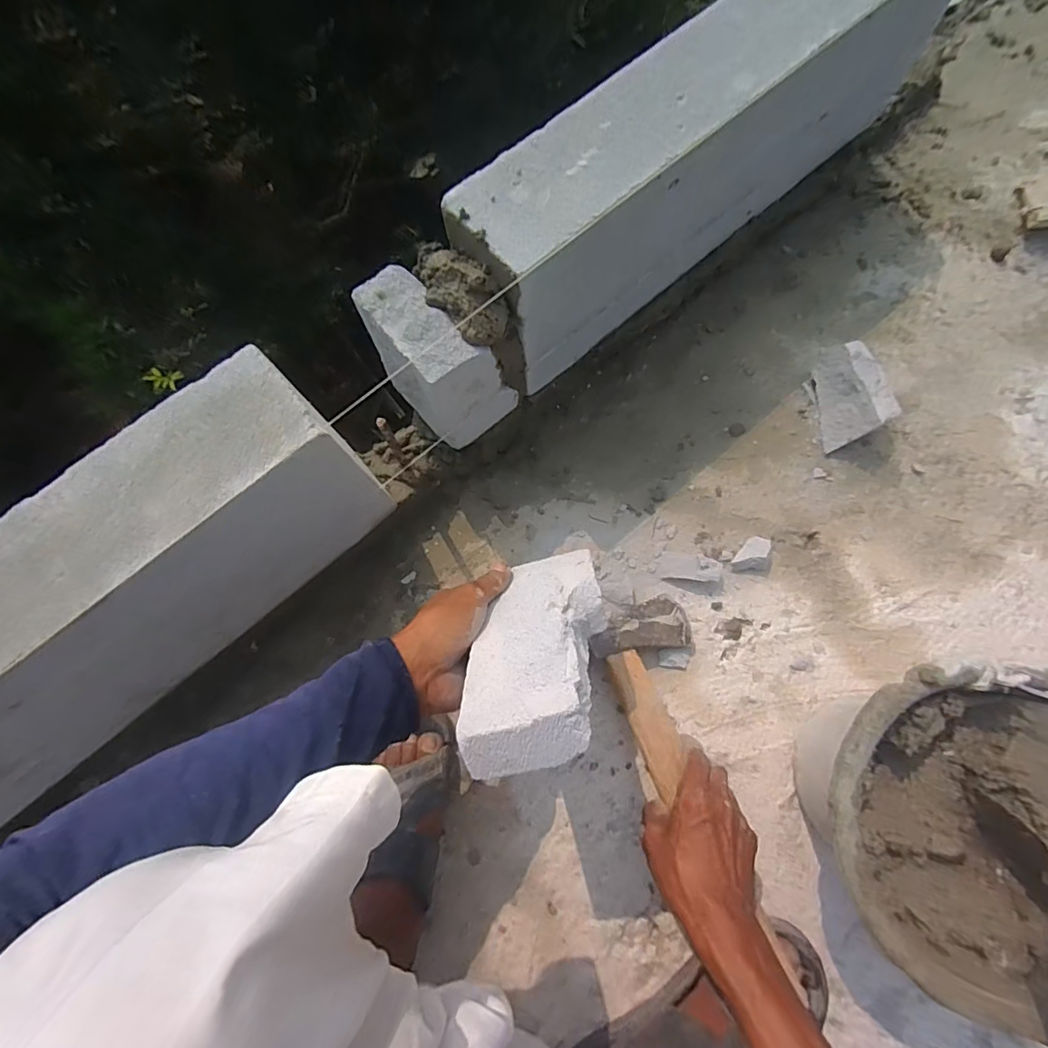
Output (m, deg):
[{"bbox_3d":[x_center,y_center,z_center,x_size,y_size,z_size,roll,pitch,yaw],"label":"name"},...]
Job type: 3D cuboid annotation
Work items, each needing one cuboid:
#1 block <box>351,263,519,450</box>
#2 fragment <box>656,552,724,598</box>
[{"bbox_3d":[-0.082,-0.153,0.481,0.090,0.141,0.113,-44,78,-8],"label":"block"},{"bbox_3d":[0.181,0.052,0.542,0.071,0.025,0.035,19,78,4],"label":"fragment"}]

